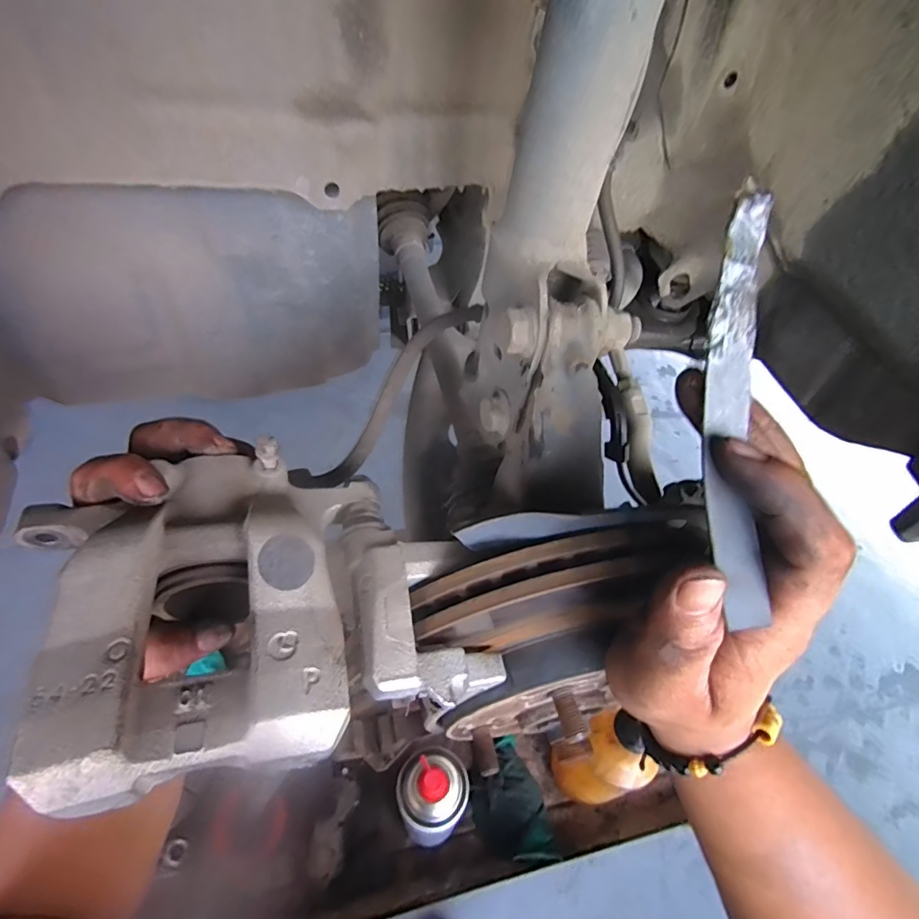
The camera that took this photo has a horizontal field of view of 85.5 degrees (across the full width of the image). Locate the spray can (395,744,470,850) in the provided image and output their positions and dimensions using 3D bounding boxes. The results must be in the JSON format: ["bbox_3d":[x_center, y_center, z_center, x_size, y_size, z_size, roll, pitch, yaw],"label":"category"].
[{"bbox_3d":[-0.030,0.351,0.513,0.064,0.207,0.064,-23,57,-23],"label":"spray can"}]

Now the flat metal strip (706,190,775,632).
[{"bbox_3d":[0.092,-0.012,0.162,0.015,0.015,0.134,-3,95,-9],"label":"flat metal strip"}]

